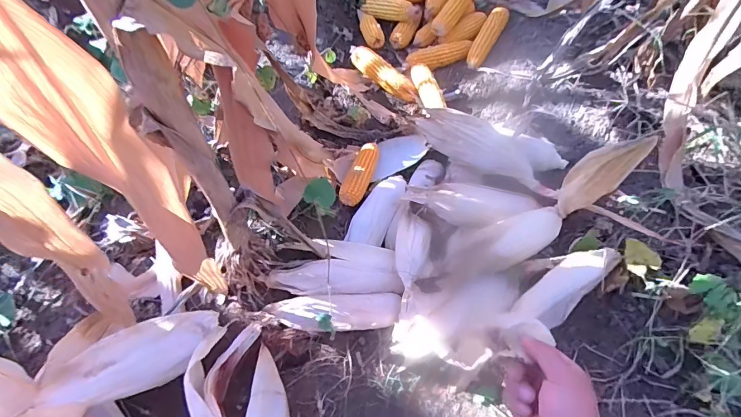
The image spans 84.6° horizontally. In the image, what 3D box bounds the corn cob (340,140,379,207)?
[{"bbox_3d":[-0.019,-0.070,0.786,0.047,0.041,0.147,15,59,9],"label":"corn cob"}]

